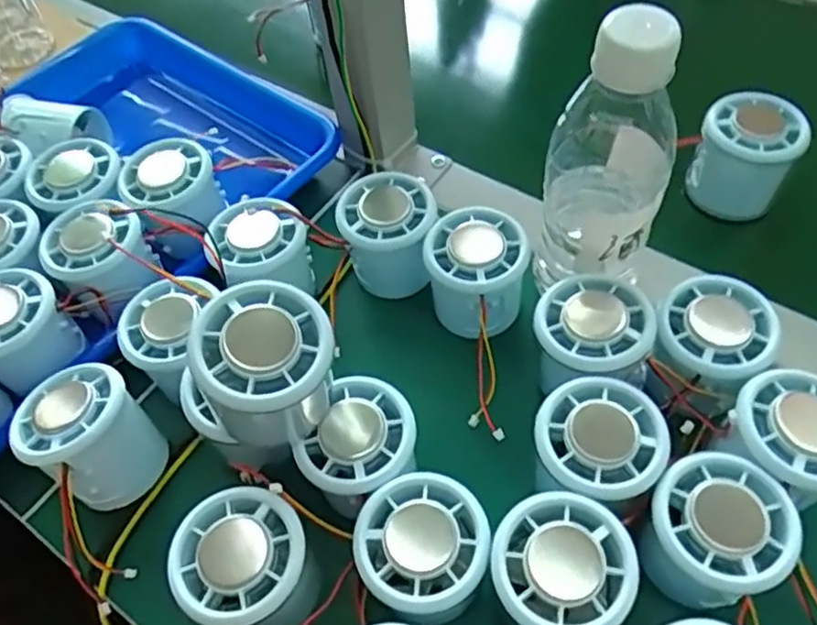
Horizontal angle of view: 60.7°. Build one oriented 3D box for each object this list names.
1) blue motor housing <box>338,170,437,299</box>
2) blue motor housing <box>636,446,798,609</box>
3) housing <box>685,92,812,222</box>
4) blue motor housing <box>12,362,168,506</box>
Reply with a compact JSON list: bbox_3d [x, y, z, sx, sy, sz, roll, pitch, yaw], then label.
[{"bbox_3d":[-0.012,-0.044,0.420,0.056,0.061,0.053,-3,55,3],"label":"blue motor housing"},{"bbox_3d":[0.133,0.098,0.309,0.051,0.057,0.054,-2,55,4],"label":"blue motor housing"},{"bbox_3d":[0.209,-0.098,0.436,0.056,0.055,0.053,-2,55,4],"label":"housing"},{"bbox_3d":[-0.159,0.061,0.349,0.053,0.056,0.057,-2,55,4],"label":"blue motor housing"}]

